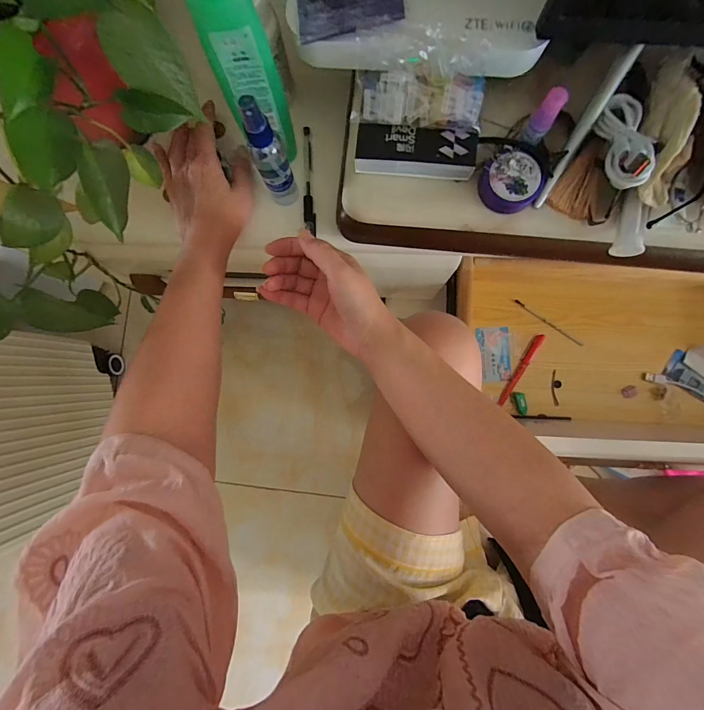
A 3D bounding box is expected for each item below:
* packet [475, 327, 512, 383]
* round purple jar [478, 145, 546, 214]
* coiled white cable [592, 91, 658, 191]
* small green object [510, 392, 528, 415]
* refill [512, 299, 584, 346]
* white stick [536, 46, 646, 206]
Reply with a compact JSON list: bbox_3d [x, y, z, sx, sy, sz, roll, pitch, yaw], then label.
[{"bbox_3d":[0.241,-0.001,0.577,0.053,0.008,0.090,-6,89,4],"label":"packet"},{"bbox_3d":[0.142,-0.155,0.302,0.053,0.018,0.051,-24,86,0],"label":"round purple jar"},{"bbox_3d":[0.212,-0.172,0.269,0.027,0.024,0.084,3,74,2],"label":"coiled white cable"},{"bbox_3d":[0.278,0.080,0.563,0.017,0.019,0.039,-24,86,0],"label":"small green object"},{"bbox_3d":[0.327,-0.054,0.572,0.137,0.010,0.007,35,88,4],"label":"refill"},{"bbox_3d":[0.190,-0.183,0.283,0.011,0.012,0.118,28,114,3],"label":"white stick"}]

